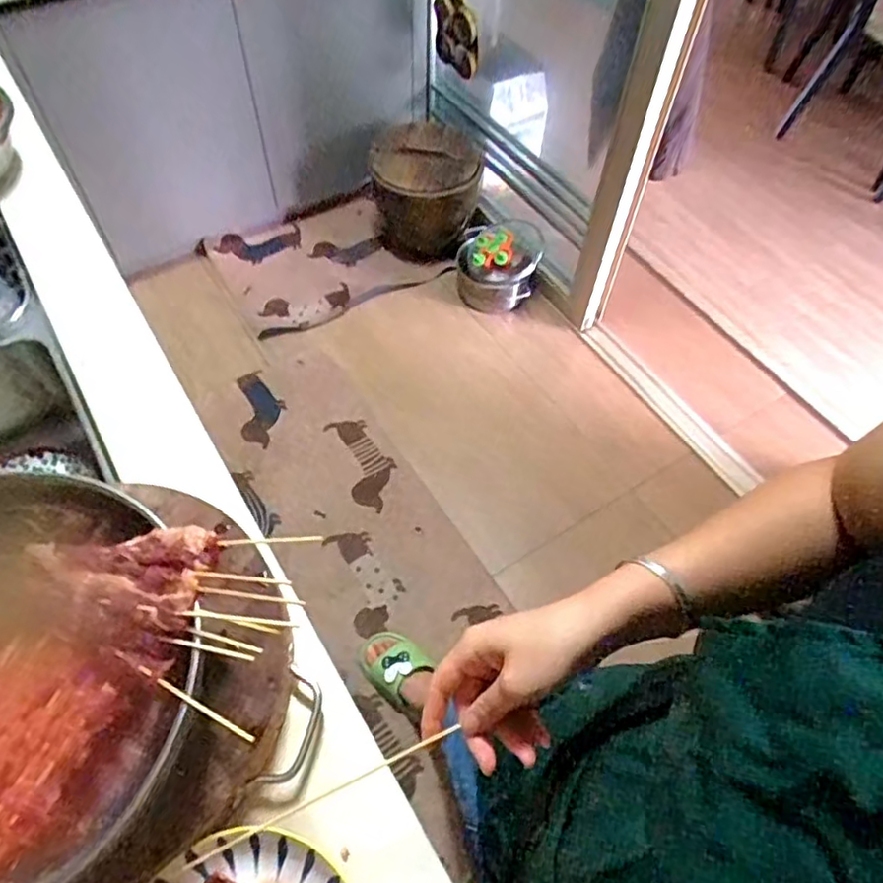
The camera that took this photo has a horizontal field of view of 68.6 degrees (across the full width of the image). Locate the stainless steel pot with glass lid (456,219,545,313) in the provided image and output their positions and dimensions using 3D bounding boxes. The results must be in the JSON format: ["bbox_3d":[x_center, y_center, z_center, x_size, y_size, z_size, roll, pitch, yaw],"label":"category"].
[{"bbox_3d":[0.175,-0.516,1.899,0.218,0.184,0.240,17,58,9],"label":"stainless steel pot with glass lid"}]

